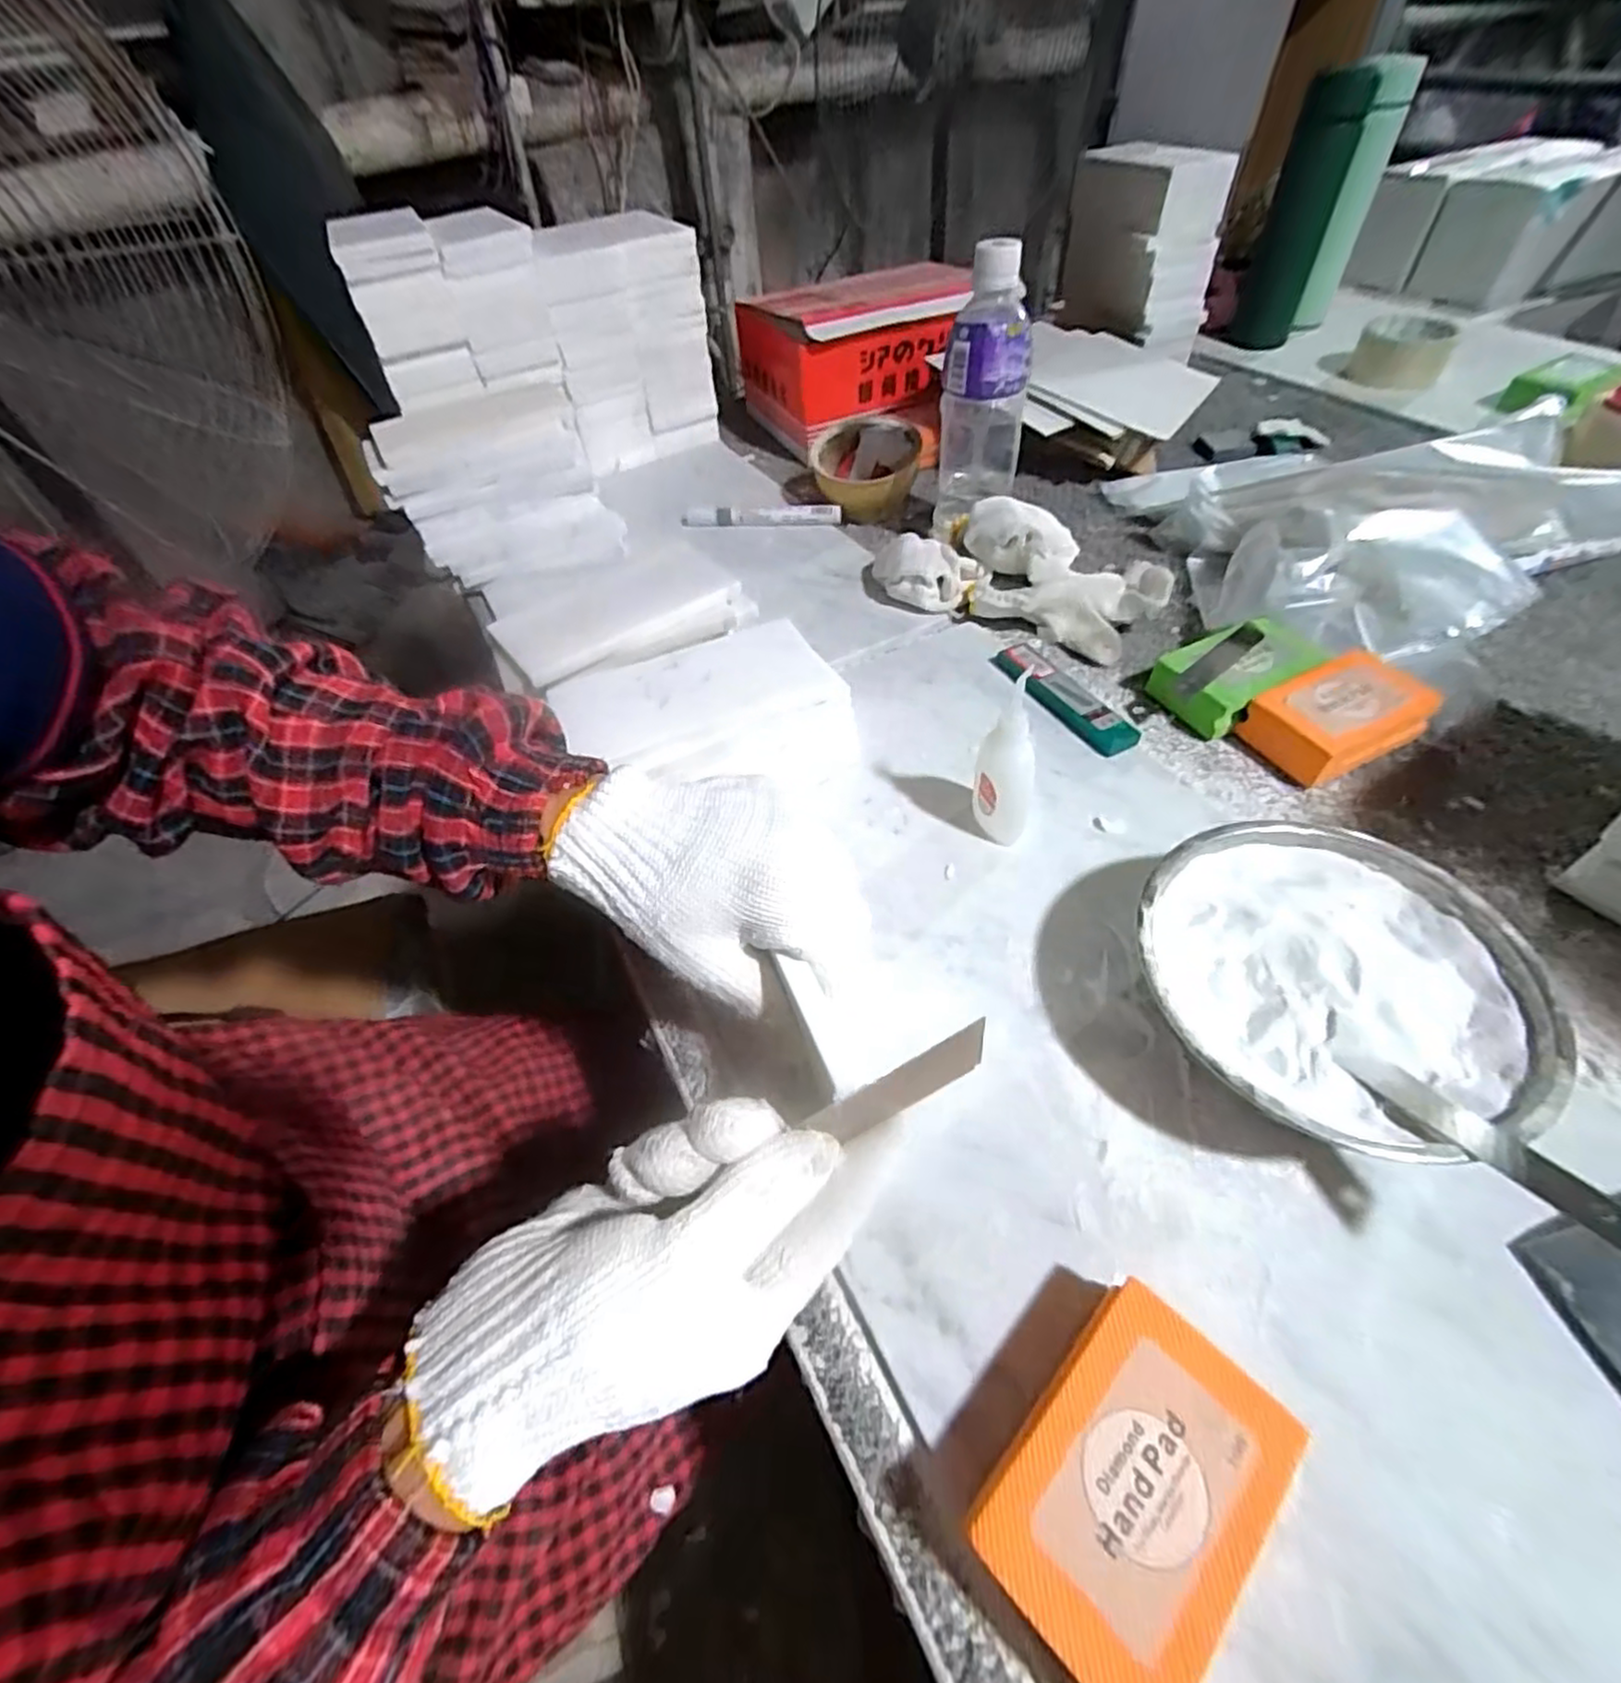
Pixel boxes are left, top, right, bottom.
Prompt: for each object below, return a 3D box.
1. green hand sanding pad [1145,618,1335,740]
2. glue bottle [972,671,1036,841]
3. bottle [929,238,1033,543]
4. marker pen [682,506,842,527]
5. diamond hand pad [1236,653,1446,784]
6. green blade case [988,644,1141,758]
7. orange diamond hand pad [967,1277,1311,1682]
[{"bbox_3d":[0.275,-0.107,0.463,0.094,0.034,0.057,-26,55,-15],"label":"green hand sanding pad"},{"bbox_3d":[0.108,-0.047,0.376,0.030,0.098,0.035,25,58,22],"label":"glue bottle"},{"bbox_3d":[0.130,-0.329,0.541,0.064,0.190,0.054,9,52,12],"label":"bottle"},{"bbox_3d":[-0.047,-0.297,0.649,0.147,0.020,0.020,6,53,9],"label":"marker pen"},{"bbox_3d":[0.319,-0.075,0.430,0.098,0.034,0.060,-24,53,-14],"label":"diamond hand pad"},{"bbox_3d":[0.164,-0.096,0.467,0.028,0.013,0.116,-24,54,-14],"label":"green blade case"},{"bbox_3d":[0.096,0.197,0.216,0.090,0.033,0.060,-40,59,-24],"label":"orange diamond hand pad"}]

